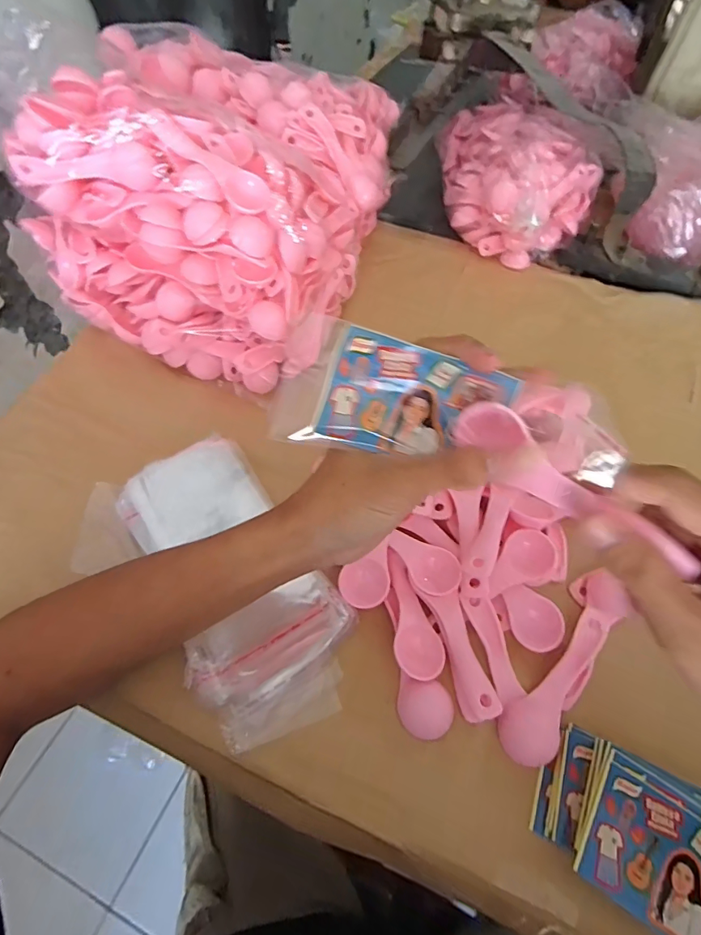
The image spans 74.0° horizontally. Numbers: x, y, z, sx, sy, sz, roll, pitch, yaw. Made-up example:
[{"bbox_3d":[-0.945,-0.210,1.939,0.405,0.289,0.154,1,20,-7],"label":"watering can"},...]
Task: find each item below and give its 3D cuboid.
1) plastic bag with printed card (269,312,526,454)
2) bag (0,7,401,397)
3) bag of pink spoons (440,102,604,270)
[{"bbox_3d":[0.018,-0.031,0.236,0.110,0.063,0.009,20,14,6],"label":"plastic bag with printed card"},{"bbox_3d":[-0.116,-0.286,0.473,0.282,0.158,0.356,22,59,11],"label":"bag"},{"bbox_3d":[0.211,-0.380,0.584,0.183,0.107,0.256,14,58,6],"label":"bag of pink spoons"}]

